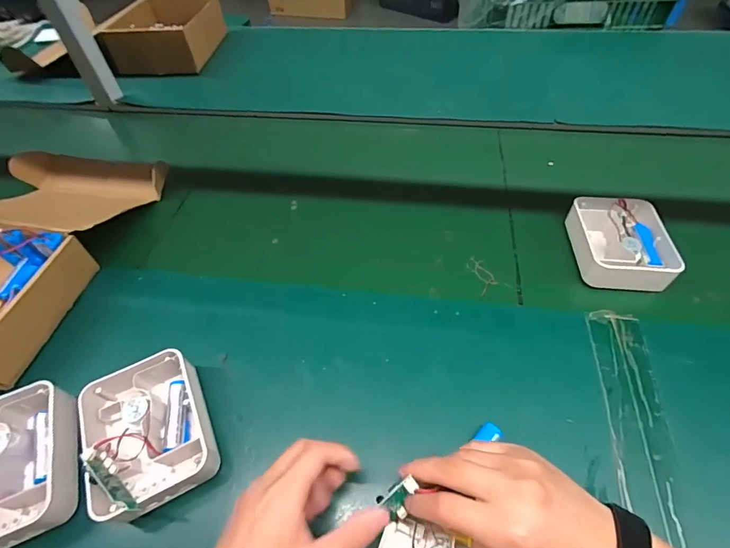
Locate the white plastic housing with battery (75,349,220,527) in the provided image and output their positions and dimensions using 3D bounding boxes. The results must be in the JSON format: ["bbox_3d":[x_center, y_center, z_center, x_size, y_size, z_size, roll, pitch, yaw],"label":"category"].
[{"bbox_3d":[-0.208,0.146,0.374,0.104,0.049,0.138,-26,53,-16],"label":"white plastic housing with battery"}]

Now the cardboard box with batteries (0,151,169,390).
[{"bbox_3d":[-0.455,-0.042,0.522,0.233,0.091,0.378,7,51,10],"label":"cardboard box with batteries"}]

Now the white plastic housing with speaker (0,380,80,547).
[{"bbox_3d":[-0.325,0.176,0.361,0.111,0.049,0.130,-18,51,-11],"label":"white plastic housing with speaker"}]

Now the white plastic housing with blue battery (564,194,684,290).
[{"bbox_3d":[0.325,-0.043,0.497,0.103,0.046,0.134,3,50,7],"label":"white plastic housing with blue battery"}]

